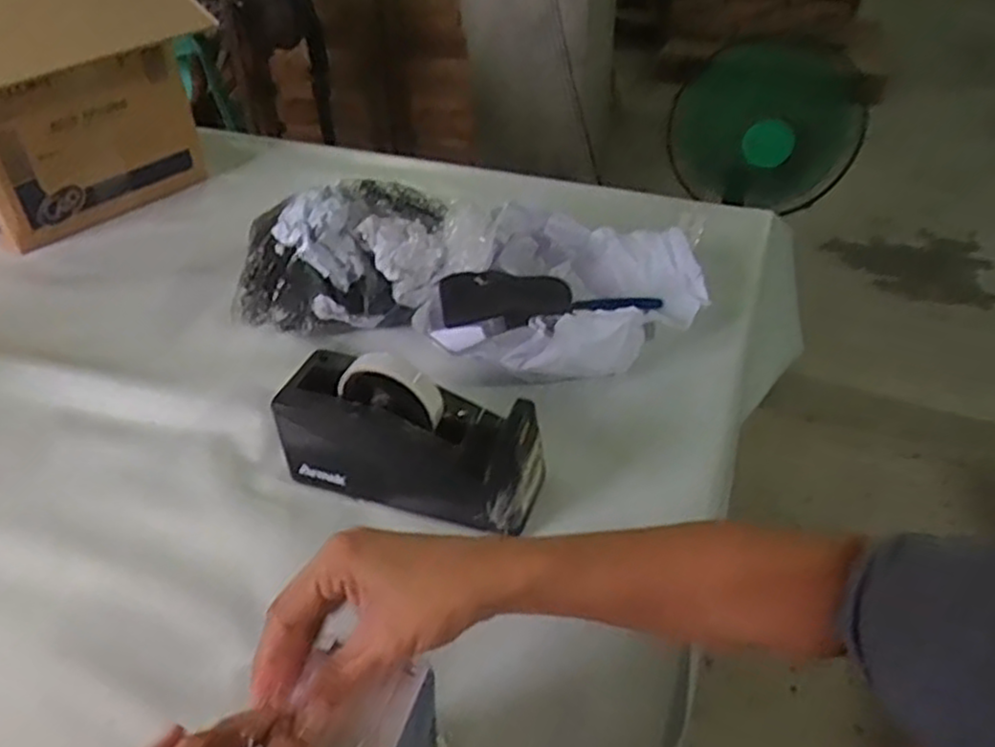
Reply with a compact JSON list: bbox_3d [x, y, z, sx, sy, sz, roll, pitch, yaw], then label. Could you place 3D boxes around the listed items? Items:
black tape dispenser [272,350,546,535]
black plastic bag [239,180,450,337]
[{"bbox_3d":[-0.066,0.049,0.597,0.205,0.112,0.076,13,42,16],"label":"black tape dispenser"},{"bbox_3d":[-0.154,-0.110,0.769,0.209,0.142,0.121,-9,41,-10],"label":"black plastic bag"}]

